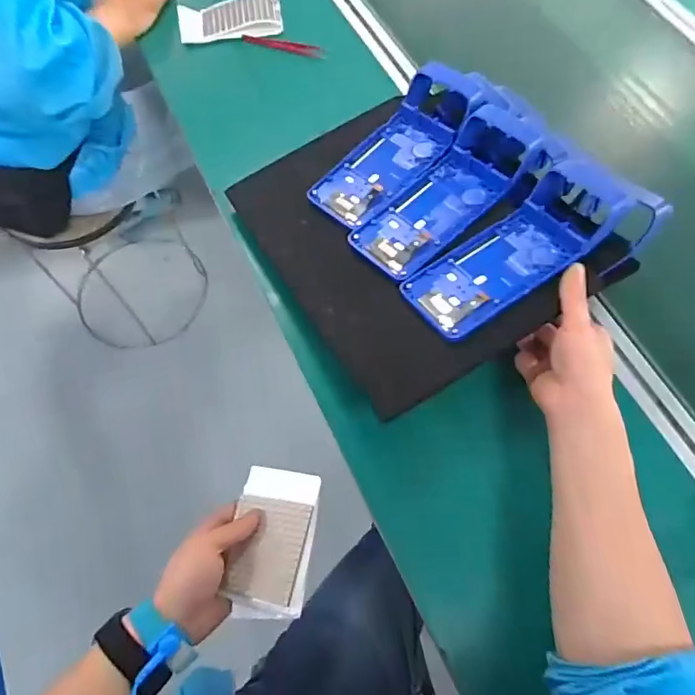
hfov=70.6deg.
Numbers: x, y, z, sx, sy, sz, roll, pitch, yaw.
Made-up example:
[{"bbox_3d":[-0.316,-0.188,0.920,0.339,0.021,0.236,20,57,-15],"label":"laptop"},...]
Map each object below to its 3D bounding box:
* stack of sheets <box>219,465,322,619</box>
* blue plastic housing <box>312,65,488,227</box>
[{"bbox_3d":[-0.070,0.178,0.458,0.076,0.013,0.130,-6,56,20],"label":"stack of sheets"},{"bbox_3d":[0.057,-0.228,0.543,0.088,0.062,0.217,40,70,14],"label":"blue plastic housing"}]

